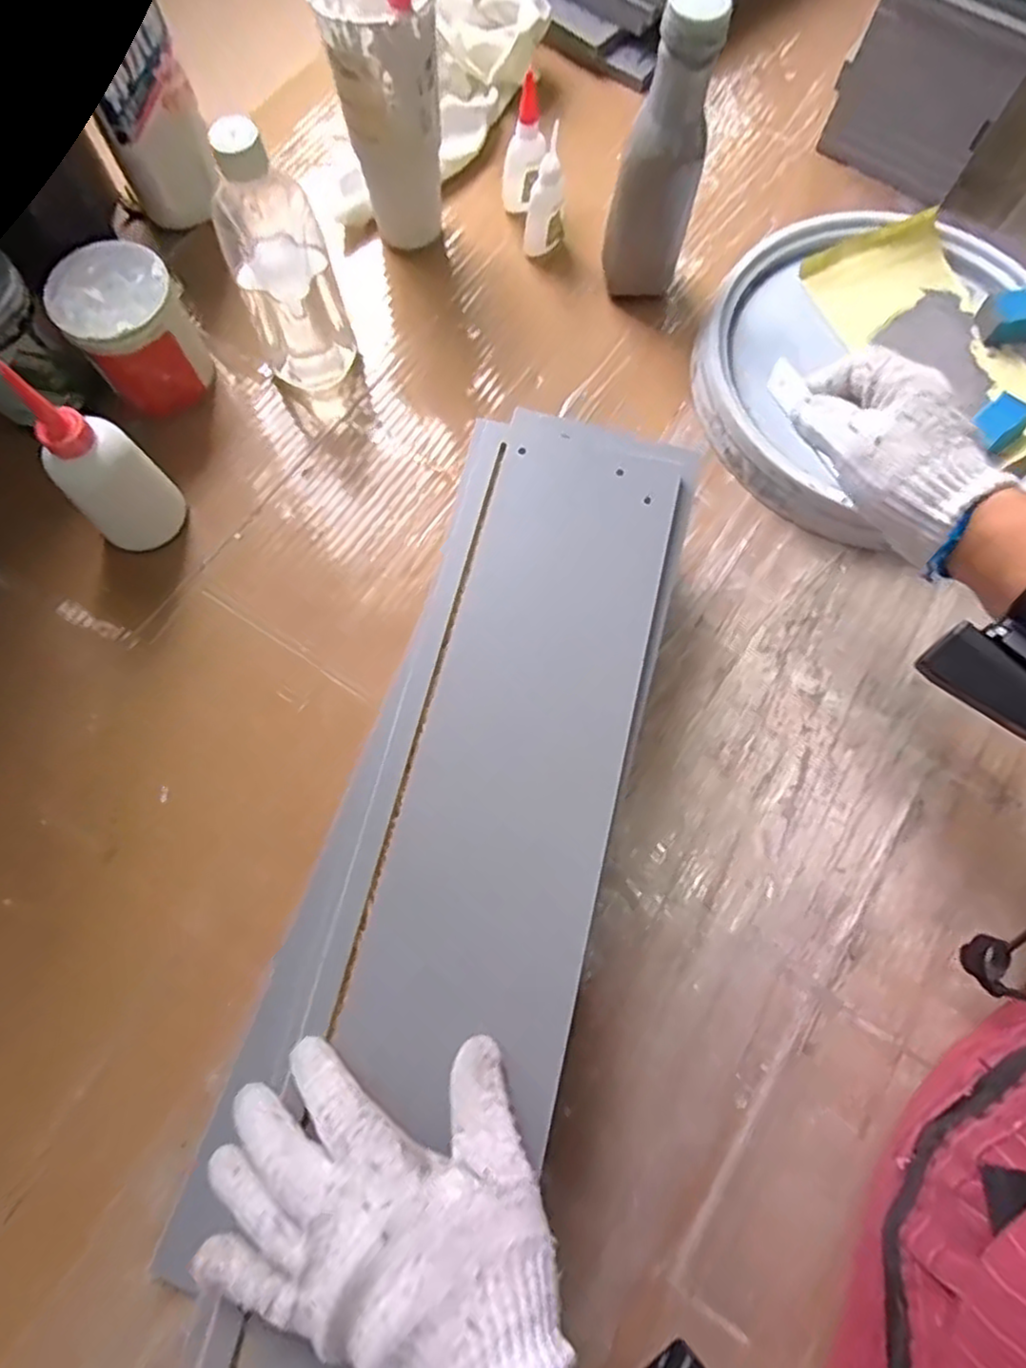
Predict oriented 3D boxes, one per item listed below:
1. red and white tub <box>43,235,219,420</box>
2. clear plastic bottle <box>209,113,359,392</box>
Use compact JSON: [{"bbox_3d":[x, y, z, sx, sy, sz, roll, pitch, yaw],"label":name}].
[{"bbox_3d":[-0.283,-0.261,0.520,0.080,0.094,0.081,0,73,-1],"label":"red and white tub"},{"bbox_3d":[-0.164,-0.298,0.487,0.070,0.184,0.083,-21,74,-7],"label":"clear plastic bottle"}]

